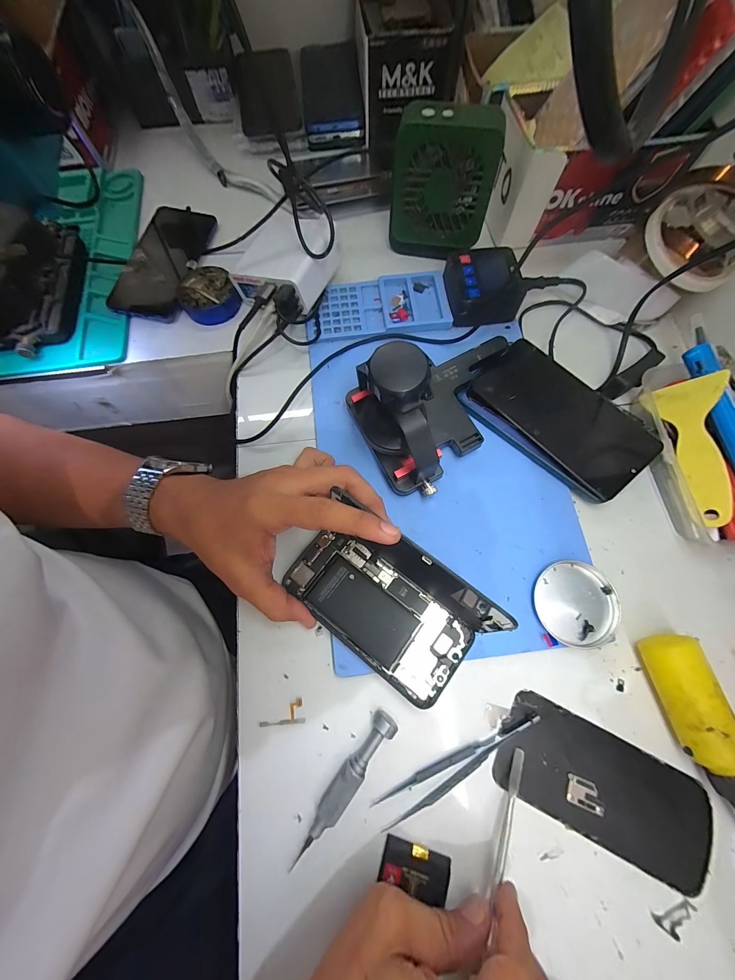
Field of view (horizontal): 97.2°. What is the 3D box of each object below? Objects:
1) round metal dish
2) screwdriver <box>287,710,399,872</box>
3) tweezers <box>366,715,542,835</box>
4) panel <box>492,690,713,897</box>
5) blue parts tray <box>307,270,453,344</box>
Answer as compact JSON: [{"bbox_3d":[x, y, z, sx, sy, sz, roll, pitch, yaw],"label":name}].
[{"bbox_3d":[0.167,0.091,0.262,0.060,0.015,0.065,0,72,1],"label":"round metal dish"},{"bbox_3d":[-0.016,0.208,0.227,0.018,0.015,0.105,36,76,11],"label":"screwdriver"},{"bbox_3d":[0.066,0.199,0.233,0.130,0.007,0.020,-27,74,-8],"label":"tweezers"},{"bbox_3d":[0.167,0.213,0.231,0.144,0.004,0.068,26,75,9],"label":"panel"},{"bbox_3d":[0.011,-0.196,0.343,0.145,0.012,0.074,-6,72,-1],"label":"blue parts tray"}]

